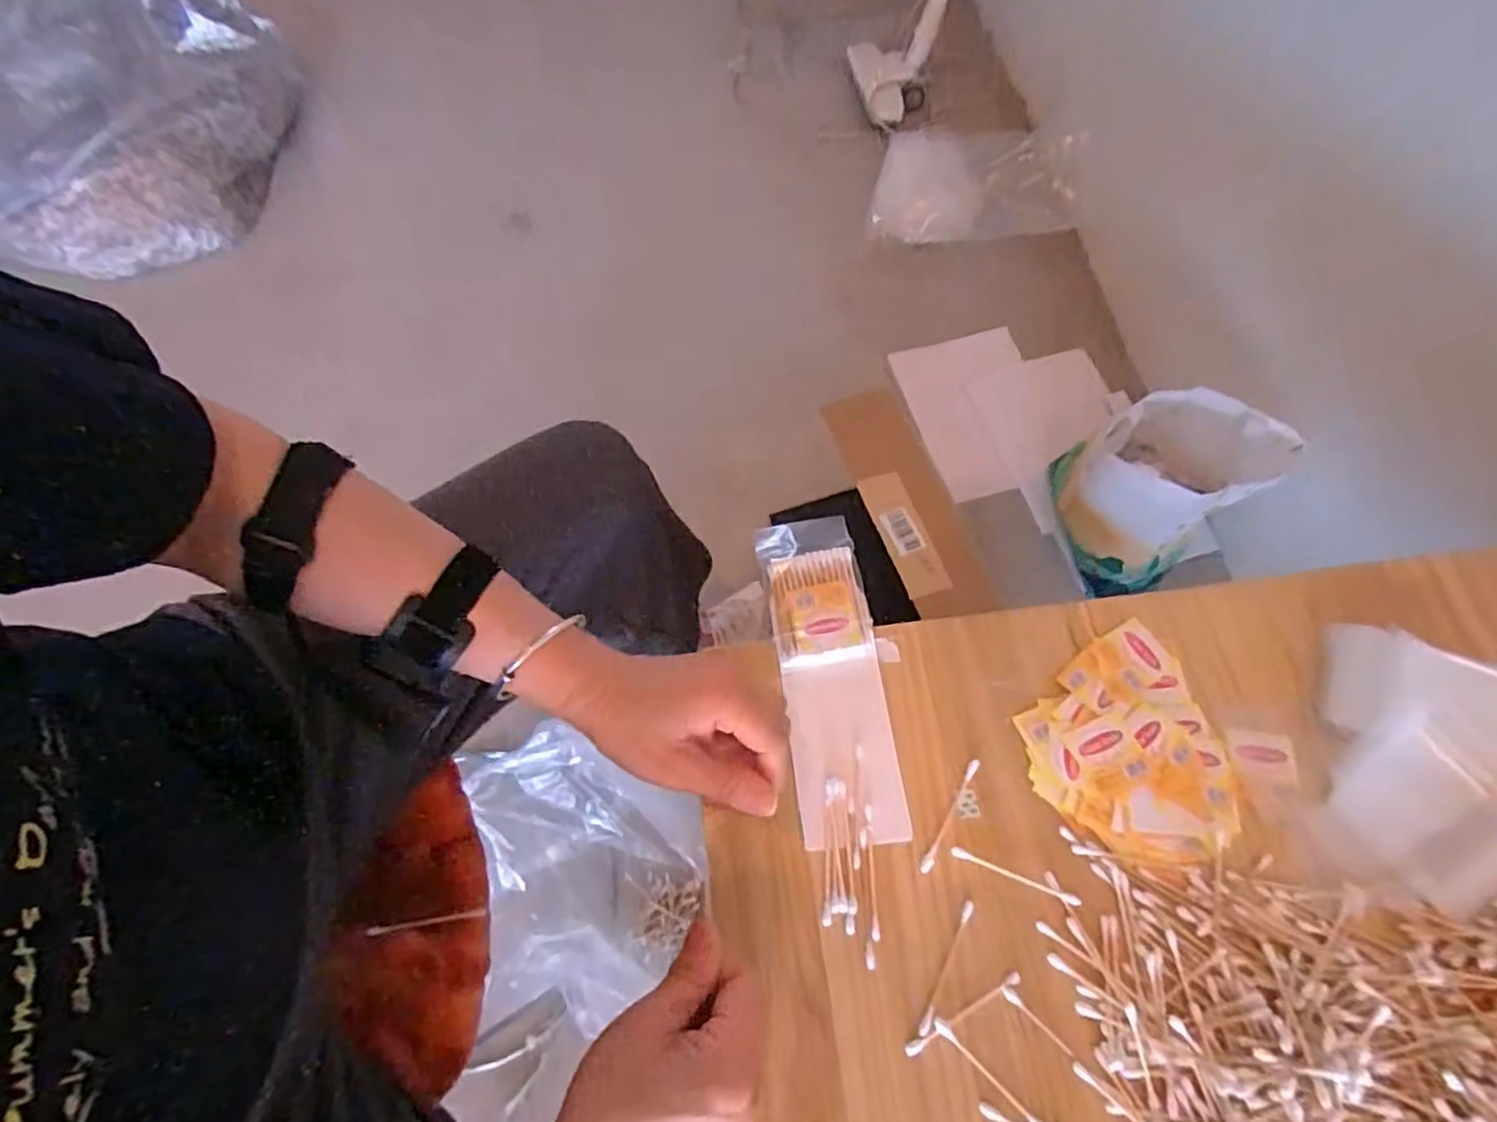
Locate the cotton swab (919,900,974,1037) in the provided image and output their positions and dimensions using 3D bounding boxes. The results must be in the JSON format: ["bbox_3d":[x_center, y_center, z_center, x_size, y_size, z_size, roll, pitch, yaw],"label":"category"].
[{"bbox_3d":[0.113,0.231,0.392,0.007,0.004,0.074,27,69,11],"label":"cotton swab"}]

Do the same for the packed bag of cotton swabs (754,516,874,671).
[{"bbox_3d":[0.046,0.018,0.490,0.066,0.023,0.114,-9,67,-4],"label":"packed bag of cotton swabs"}]

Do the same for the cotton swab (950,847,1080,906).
[{"bbox_3d":[0.159,0.188,0.411,0.076,0.004,0.006,21,68,9],"label":"cotton swab"}]

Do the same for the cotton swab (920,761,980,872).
[{"bbox_3d":[0.125,0.157,0.424,0.007,0.004,0.075,30,70,12],"label":"cotton swab"}]

